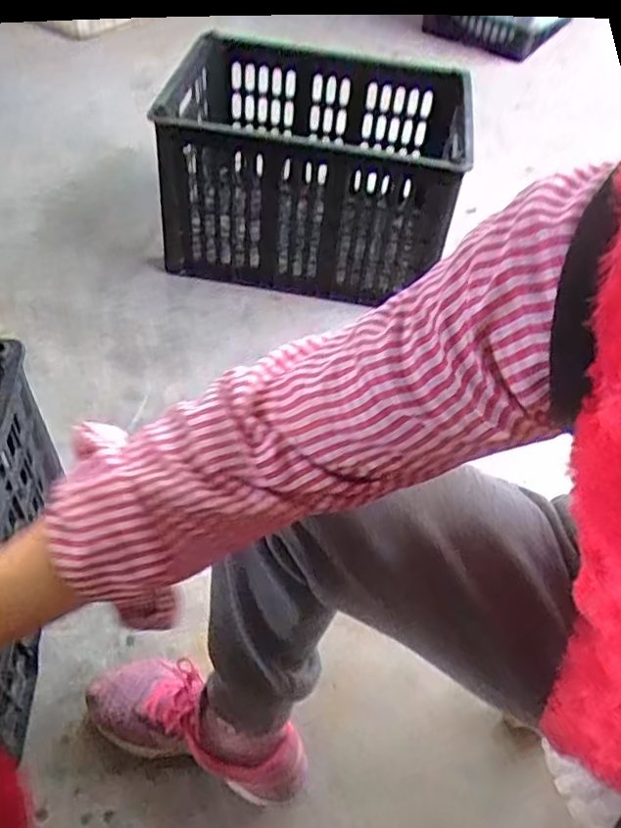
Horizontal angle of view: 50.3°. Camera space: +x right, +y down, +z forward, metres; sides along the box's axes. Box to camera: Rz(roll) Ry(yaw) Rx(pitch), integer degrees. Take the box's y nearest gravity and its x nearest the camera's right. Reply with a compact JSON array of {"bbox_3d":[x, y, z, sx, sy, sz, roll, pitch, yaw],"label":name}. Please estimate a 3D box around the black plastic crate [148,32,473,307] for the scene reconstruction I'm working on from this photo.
[{"bbox_3d":[0.007,-0.438,1.194,0.488,0.291,0.370,9,50,2],"label":"black plastic crate"}]

